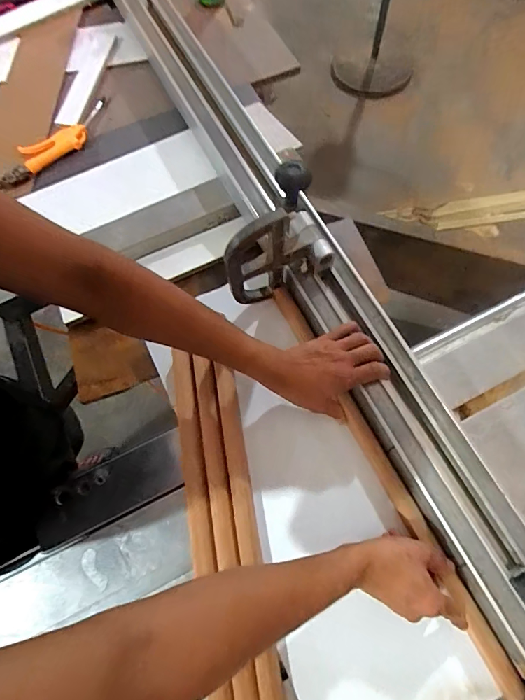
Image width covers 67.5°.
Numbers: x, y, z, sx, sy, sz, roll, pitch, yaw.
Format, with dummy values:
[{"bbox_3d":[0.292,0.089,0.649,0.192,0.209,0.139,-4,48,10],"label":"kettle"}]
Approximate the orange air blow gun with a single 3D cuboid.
[{"bbox_3d":[-0.386,-0.427,0.782,0.081,0.031,0.219,40,74,14],"label":"orange air blow gun"}]

